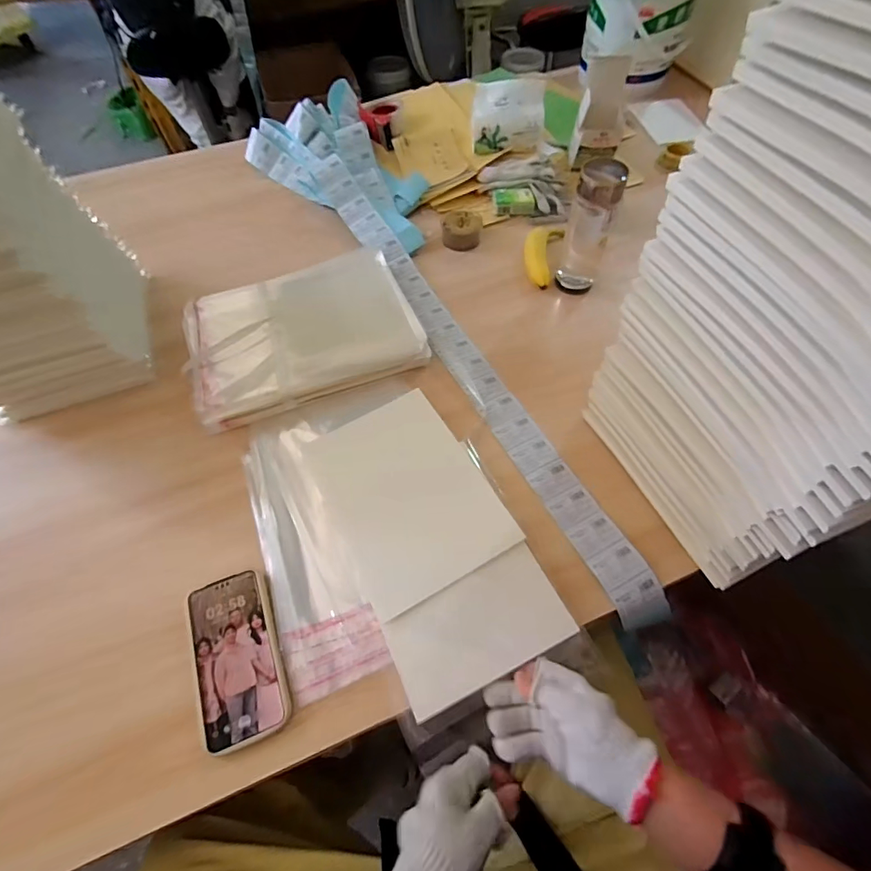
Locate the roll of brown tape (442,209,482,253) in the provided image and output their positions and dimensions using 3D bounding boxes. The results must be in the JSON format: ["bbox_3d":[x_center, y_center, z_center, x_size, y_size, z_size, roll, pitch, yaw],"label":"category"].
[{"bbox_3d":[0.047,-0.375,0.806,0.070,0.033,0.068,-1,59,1],"label":"roll of brown tape"}]

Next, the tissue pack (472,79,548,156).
[{"bbox_3d":[0.147,-0.651,0.891,0.144,0.079,0.101,7,60,6],"label":"tissue pack"}]

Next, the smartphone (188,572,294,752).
[{"bbox_3d":[-0.207,0.228,0.463,0.084,0.014,0.164,-20,61,-10],"label":"smartphone"}]

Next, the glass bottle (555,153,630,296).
[{"bbox_3d":[0.230,-0.307,0.668,0.068,0.177,0.079,17,61,12],"label":"glass bottle"}]

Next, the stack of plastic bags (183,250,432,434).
[{"bbox_3d":[-0.197,-0.156,0.664,0.330,0.054,0.242,-18,60,-9],"label":"stack of plastic bags"}]

